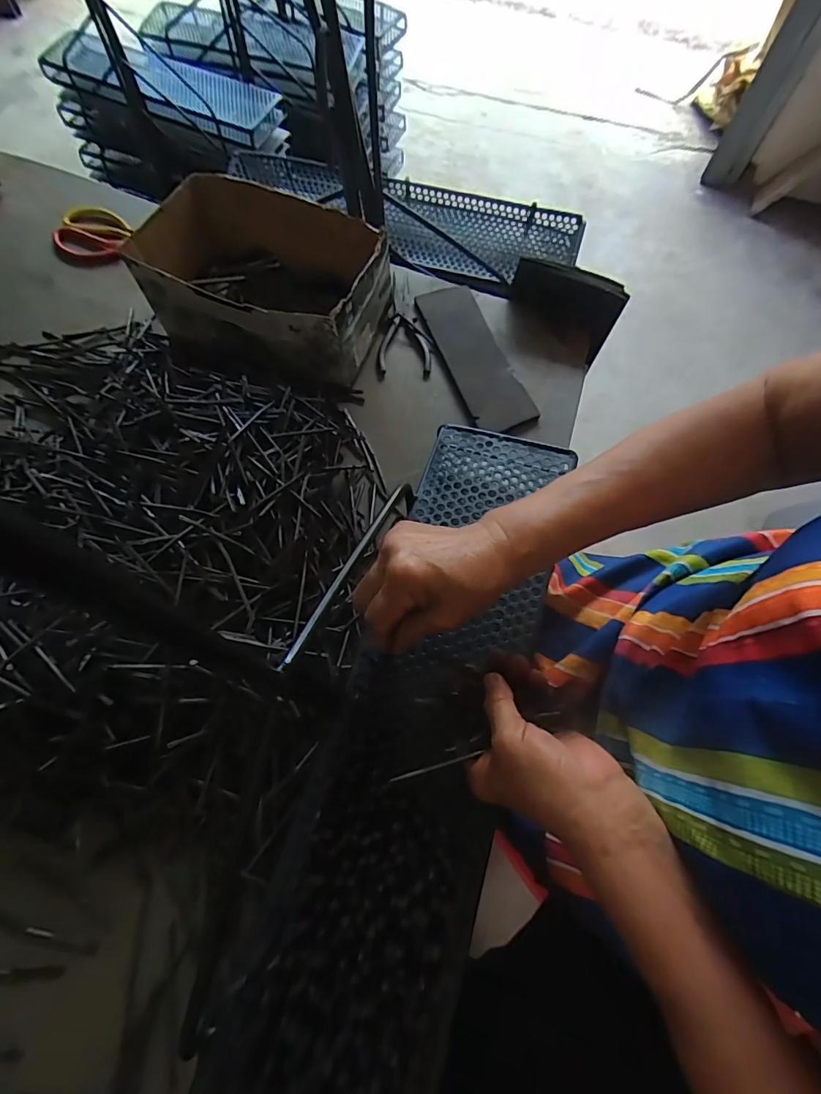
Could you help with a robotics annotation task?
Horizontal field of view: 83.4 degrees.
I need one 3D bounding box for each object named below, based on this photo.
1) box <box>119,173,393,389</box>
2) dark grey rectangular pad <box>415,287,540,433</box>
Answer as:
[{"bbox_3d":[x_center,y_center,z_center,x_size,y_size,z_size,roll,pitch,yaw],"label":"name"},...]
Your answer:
[{"bbox_3d":[-0.189,-0.340,0.598,0.294,0.113,0.187,17,67,6],"label":"box"},{"bbox_3d":[0.084,-0.266,0.628,0.082,0.014,0.254,-16,68,-9],"label":"dark grey rectangular pad"}]

